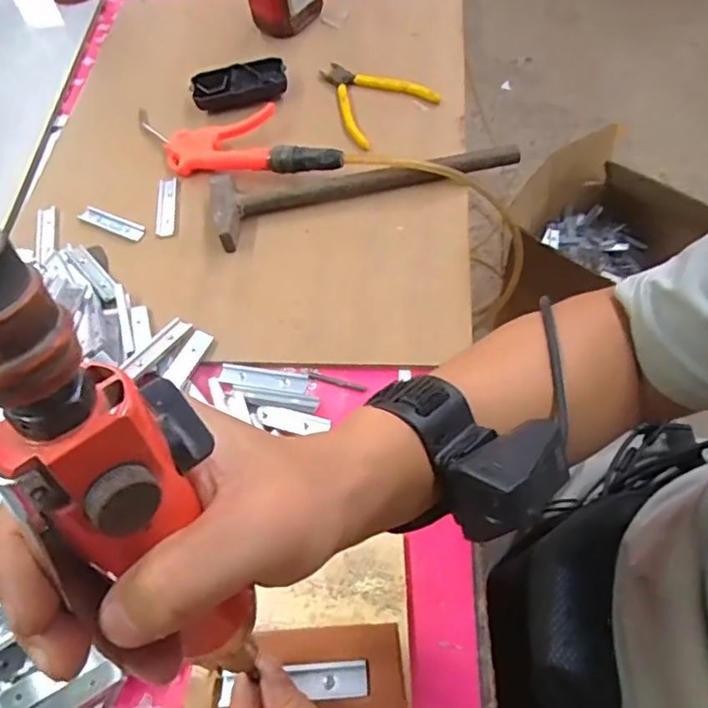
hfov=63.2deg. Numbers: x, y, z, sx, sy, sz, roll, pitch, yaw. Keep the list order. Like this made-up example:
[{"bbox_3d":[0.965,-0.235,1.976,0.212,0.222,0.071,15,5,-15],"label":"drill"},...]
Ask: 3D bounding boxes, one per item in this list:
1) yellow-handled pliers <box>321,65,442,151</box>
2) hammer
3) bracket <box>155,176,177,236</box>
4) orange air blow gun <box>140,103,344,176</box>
[{"bbox_3d":[0.016,-0.300,0.659,0.107,0.020,0.128,-33,65,-15],"label":"yellow-handled pliers"},{"bbox_3d":[0.006,-0.182,0.594,0.308,0.039,0.082,-16,59,-5],"label":"hammer"},{"bbox_3d":[-0.198,-0.156,0.608,0.020,0.005,0.079,-6,60,-1],"label":"bracket"},{"bbox_3d":[-0.133,-0.237,0.626,0.262,0.046,0.093,8,60,10],"label":"orange air blow gun"}]

